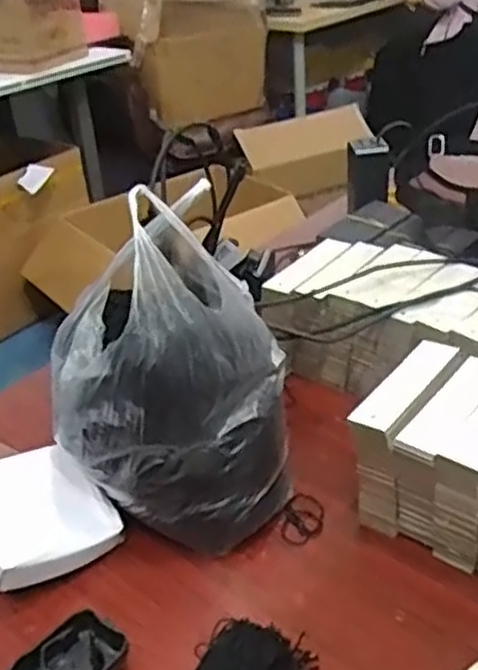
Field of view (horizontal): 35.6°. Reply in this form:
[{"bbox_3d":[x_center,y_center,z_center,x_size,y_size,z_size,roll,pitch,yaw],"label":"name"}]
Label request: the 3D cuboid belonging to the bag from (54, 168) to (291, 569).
[{"bbox_3d":[-0.052,0.038,0.572,0.172,0.253,0.124,-4,32,2],"label":"bag"}]

